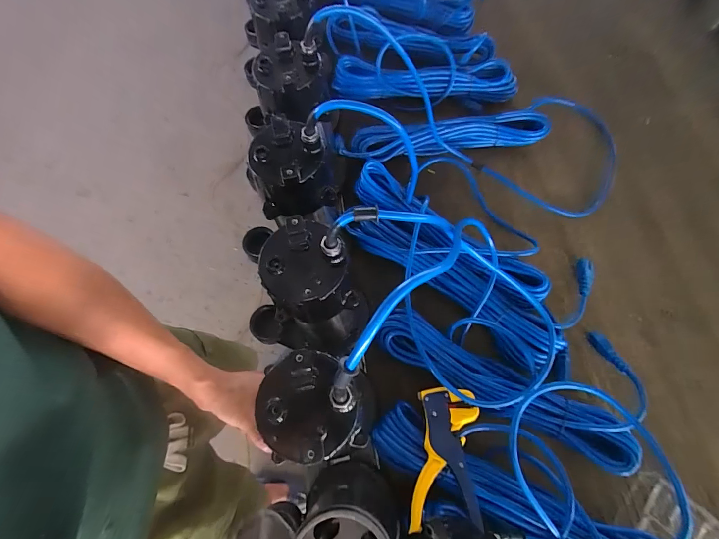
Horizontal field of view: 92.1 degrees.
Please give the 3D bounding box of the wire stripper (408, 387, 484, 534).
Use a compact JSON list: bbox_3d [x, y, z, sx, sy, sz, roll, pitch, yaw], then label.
[{"bbox_3d":[0.103,0.224,0.419,0.075,0.034,0.150,6,69,4],"label":"wire stripper"}]

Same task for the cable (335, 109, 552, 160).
[{"bbox_3d":[0.148,-0.243,0.623,0.357,0.050,0.076,-8,69,-1],"label":"cable"}]

